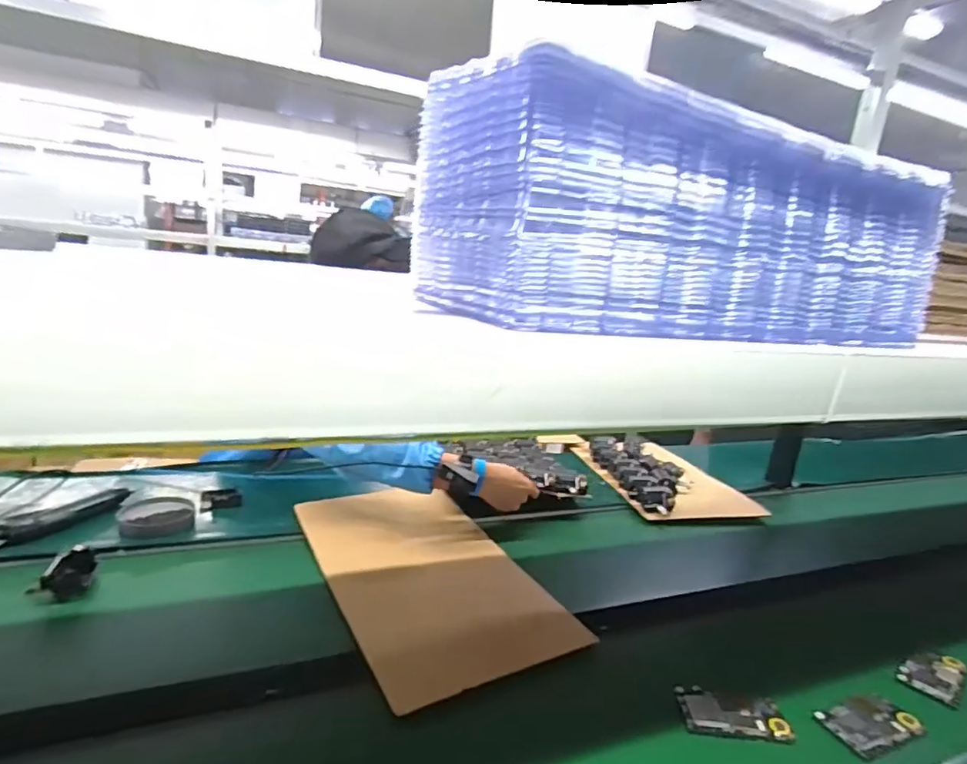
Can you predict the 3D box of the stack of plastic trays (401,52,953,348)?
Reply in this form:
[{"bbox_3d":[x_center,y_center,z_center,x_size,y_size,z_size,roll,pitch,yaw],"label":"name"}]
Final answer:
[{"bbox_3d":[0.153,-0.121,0.444,0.395,0.140,0.182,-2,14,-25],"label":"stack of plastic trays"}]

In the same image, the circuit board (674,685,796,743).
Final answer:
[{"bbox_3d":[0.297,0.393,0.656,0.122,0.009,0.065,5,13,2],"label":"circuit board"}]

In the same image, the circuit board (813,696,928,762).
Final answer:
[{"bbox_3d":[0.464,0.412,0.664,0.124,0.009,0.064,-1,14,-24],"label":"circuit board"}]

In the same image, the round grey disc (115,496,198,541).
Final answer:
[{"bbox_3d":[-0.564,0.229,0.951,0.111,0.029,0.088,-3,15,-30],"label":"round grey disc"}]

